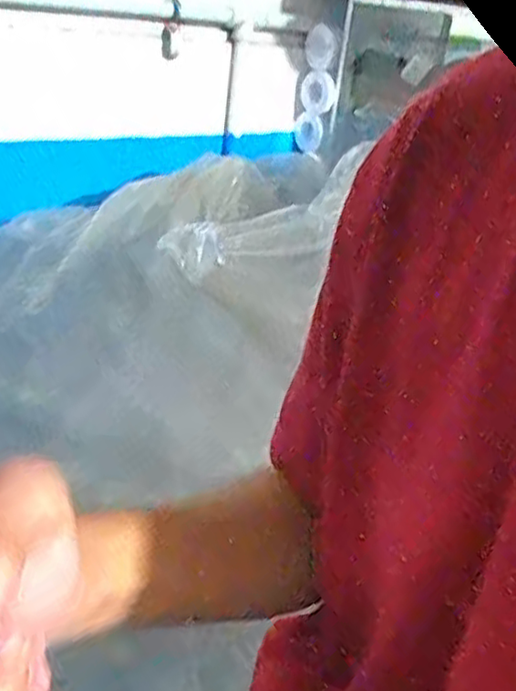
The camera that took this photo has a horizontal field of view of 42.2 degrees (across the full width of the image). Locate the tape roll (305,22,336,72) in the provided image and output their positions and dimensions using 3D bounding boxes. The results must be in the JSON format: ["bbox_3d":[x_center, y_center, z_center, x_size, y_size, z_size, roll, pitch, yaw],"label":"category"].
[{"bbox_3d":[0.092,-0.439,0.983,0.041,0.059,0.011,13,28,9],"label":"tape roll"}]

